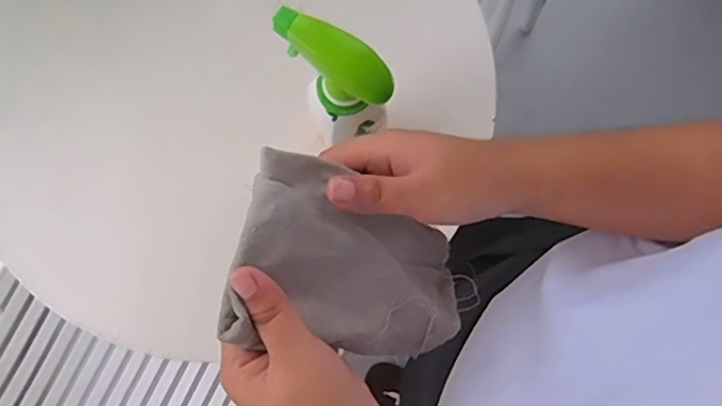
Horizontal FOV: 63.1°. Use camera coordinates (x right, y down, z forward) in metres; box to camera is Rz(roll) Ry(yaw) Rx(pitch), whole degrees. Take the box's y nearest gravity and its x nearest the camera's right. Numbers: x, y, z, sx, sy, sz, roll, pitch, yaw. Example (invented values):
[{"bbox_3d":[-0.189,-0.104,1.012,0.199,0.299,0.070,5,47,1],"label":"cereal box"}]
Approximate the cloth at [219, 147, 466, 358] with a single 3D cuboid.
[{"bbox_3d":[0.001,0.033,0.315,0.139,0.017,0.092,17,80,-35],"label":"cloth"}]

